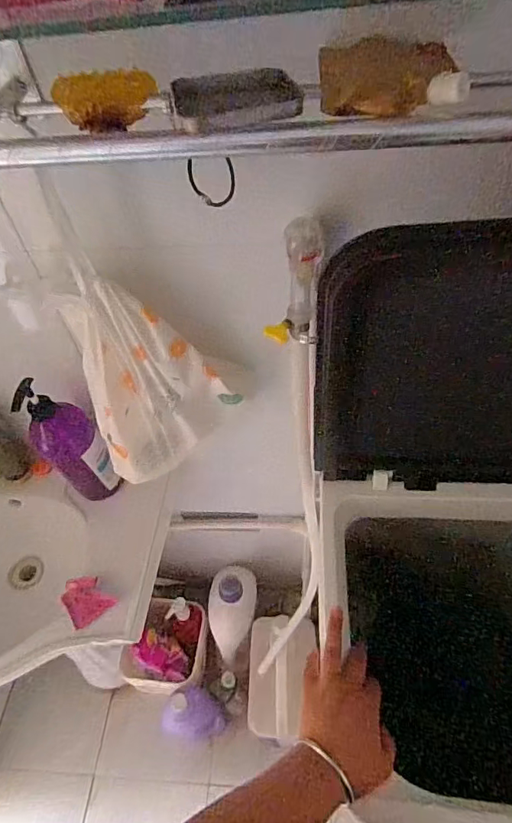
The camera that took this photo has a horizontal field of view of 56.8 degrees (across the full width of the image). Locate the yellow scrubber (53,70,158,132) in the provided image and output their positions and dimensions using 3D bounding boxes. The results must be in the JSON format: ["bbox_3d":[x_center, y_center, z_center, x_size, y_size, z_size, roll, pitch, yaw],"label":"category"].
[{"bbox_3d":[-0.121,-0.251,0.383,0.077,0.036,0.026,0,52,6],"label":"yellow scrubber"}]

